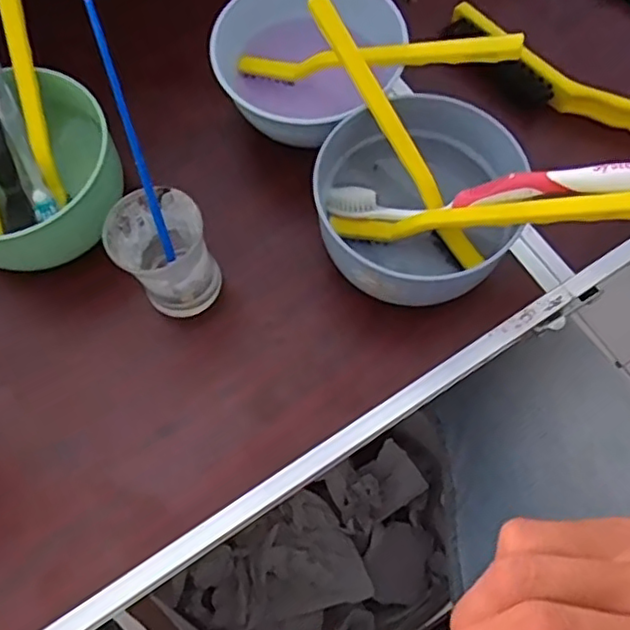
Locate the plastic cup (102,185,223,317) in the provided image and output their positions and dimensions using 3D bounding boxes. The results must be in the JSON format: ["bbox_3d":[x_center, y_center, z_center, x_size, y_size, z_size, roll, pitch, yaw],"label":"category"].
[{"bbox_3d":[-0.080,-0.032,0.333,0.046,0.058,0.048,0,69,0],"label":"plastic cup"}]

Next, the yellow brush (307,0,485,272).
[{"bbox_3d":[0.043,-0.097,0.338,0.011,0.017,0.164,-32,96,-12],"label":"yellow brush"}]

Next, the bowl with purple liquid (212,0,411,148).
[{"bbox_3d":[-0.002,-0.151,0.378,0.103,0.051,0.113,-33,73,-12],"label":"bowl with purple liquid"}]

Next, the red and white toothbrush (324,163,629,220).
[{"bbox_3d":[0.092,-0.063,0.318,0.179,0.016,0.014,-1,67,26],"label":"red and white toothbrush"}]

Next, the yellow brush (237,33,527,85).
[{"bbox_3d":[0.031,-0.147,0.355,0.169,0.019,0.012,8,67,30],"label":"yellow brush"}]

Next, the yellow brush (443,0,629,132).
[{"bbox_3d":[0.175,-0.135,0.396,0.215,0.030,0.027,37,73,12],"label":"yellow brush"}]

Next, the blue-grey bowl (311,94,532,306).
[{"bbox_3d":[0.051,-0.056,0.344,0.108,0.055,0.114,0,69,0],"label":"blue-grey bowl"}]

